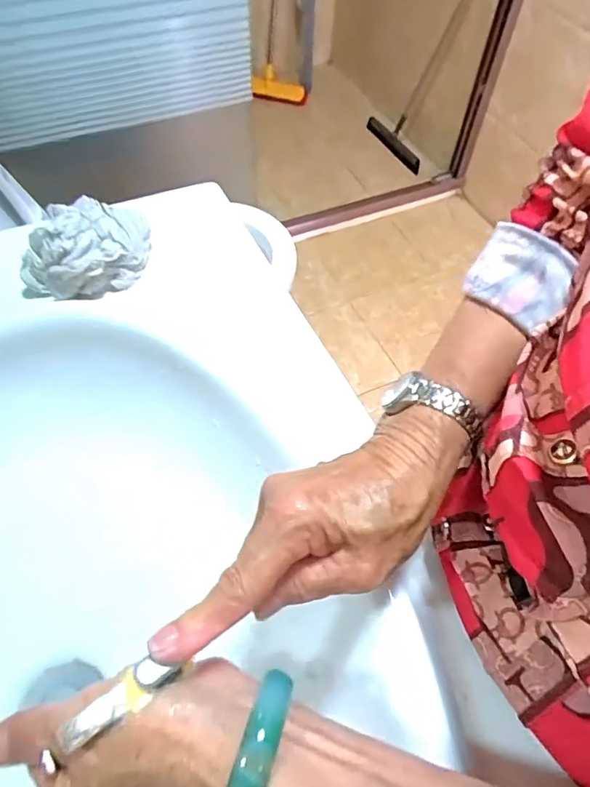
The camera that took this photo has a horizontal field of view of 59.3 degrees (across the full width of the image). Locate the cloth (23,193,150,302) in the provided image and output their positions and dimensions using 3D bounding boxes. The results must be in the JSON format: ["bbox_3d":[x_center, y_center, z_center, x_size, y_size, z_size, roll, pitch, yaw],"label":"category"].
[{"bbox_3d":[-0.178,-0.121,0.439,0.097,0.053,0.078,-1,50,-6],"label":"cloth"}]

